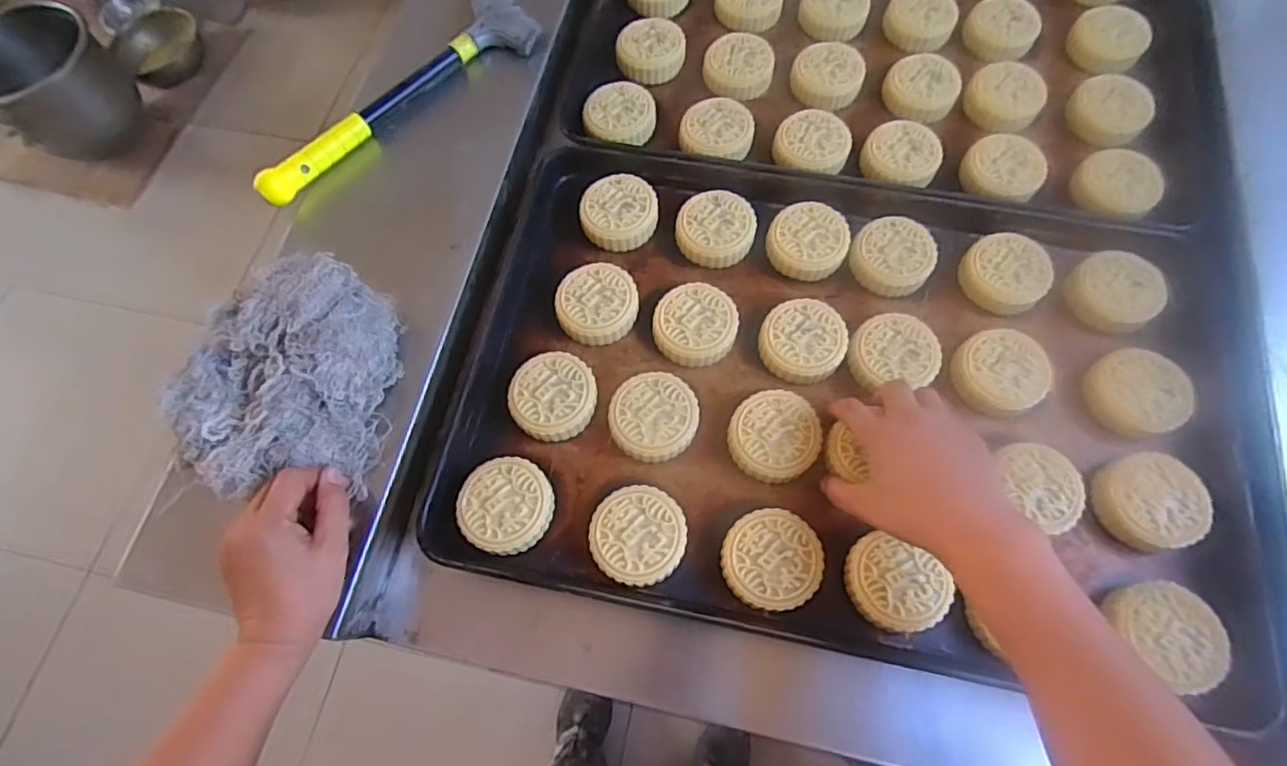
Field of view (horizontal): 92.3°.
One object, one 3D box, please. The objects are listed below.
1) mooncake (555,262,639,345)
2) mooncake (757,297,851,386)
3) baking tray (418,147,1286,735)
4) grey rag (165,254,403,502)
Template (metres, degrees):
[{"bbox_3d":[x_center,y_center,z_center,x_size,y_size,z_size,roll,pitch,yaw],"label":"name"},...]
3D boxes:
[{"bbox_3d":[-0.040,-0.070,0.546,0.069,0.024,0.073,-1,65,2],"label":"mooncake"},{"bbox_3d":[0.135,-0.036,0.524,0.070,0.020,0.068,-1,65,2],"label":"mooncake"},{"bbox_3d":[0.155,0.003,0.511,0.601,0.035,0.401,10,66,7],"label":"baking tray"},{"bbox_3d":[-0.270,-0.006,0.467,0.132,0.068,0.169,1,68,2],"label":"grey rag"}]

